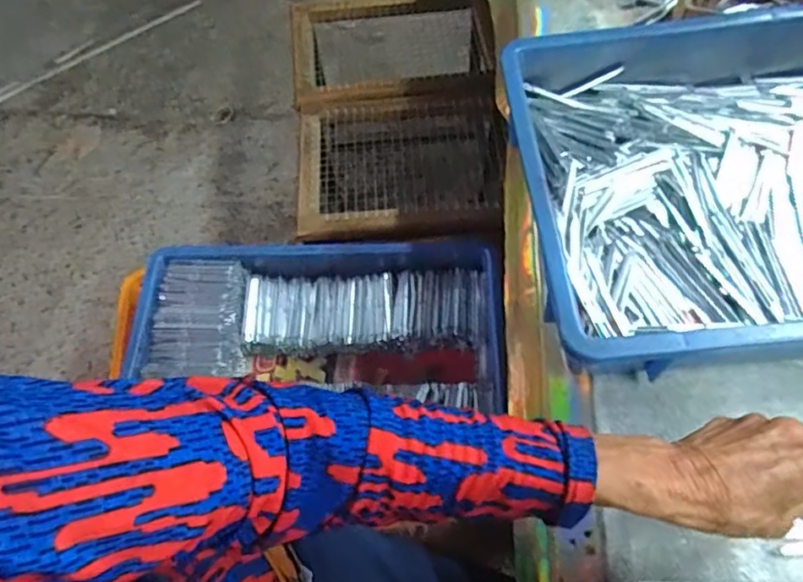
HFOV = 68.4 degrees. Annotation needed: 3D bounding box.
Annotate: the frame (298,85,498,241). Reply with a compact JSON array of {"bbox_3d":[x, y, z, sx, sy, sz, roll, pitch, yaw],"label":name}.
[{"bbox_3d":[-0.003,-0.181,0.836,0.283,0.022,0.247,-3,61,1],"label":"frame"}]

